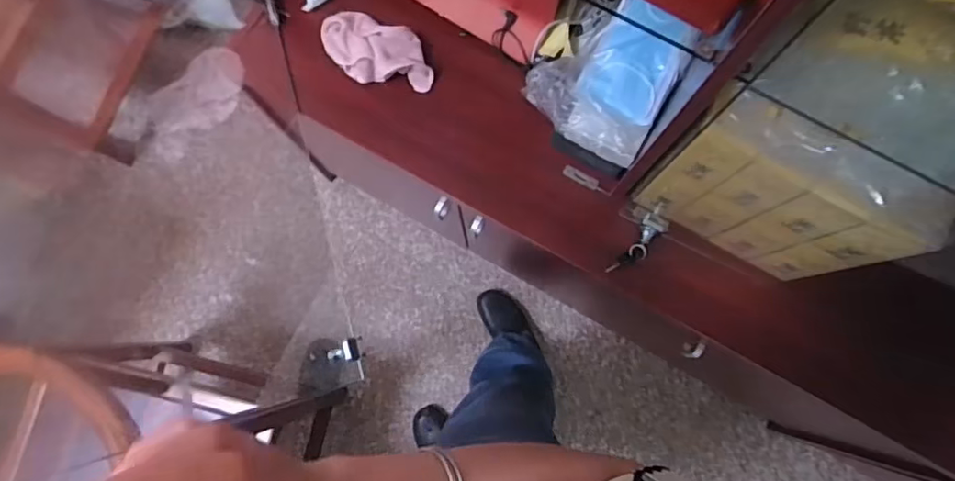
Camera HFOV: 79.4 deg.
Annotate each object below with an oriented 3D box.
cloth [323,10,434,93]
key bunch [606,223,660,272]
[{"bbox_3d":[-0.141,-0.264,0.805,0.166,0.028,0.086,26,84,5],"label":"cloth"},{"bbox_3d":[0.204,0.016,0.749,0.082,0.025,0.030,-45,83,10],"label":"key bunch"}]

